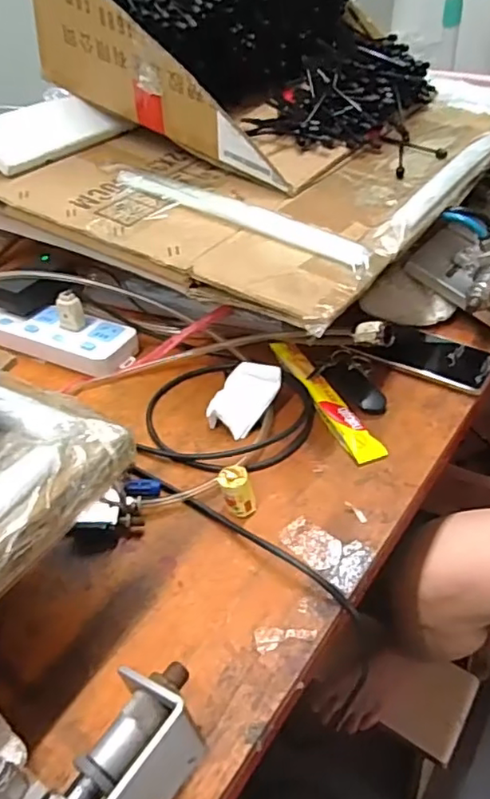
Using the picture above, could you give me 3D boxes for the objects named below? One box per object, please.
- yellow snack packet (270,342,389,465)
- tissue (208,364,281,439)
[{"bbox_3d":[0.083,-0.005,0.613,0.036,0.010,0.193,-16,41,-14],"label":"yellow snack packet"},{"bbox_3d":[-0.002,-0.002,0.591,0.054,0.037,0.075,21,46,27],"label":"tissue"}]

